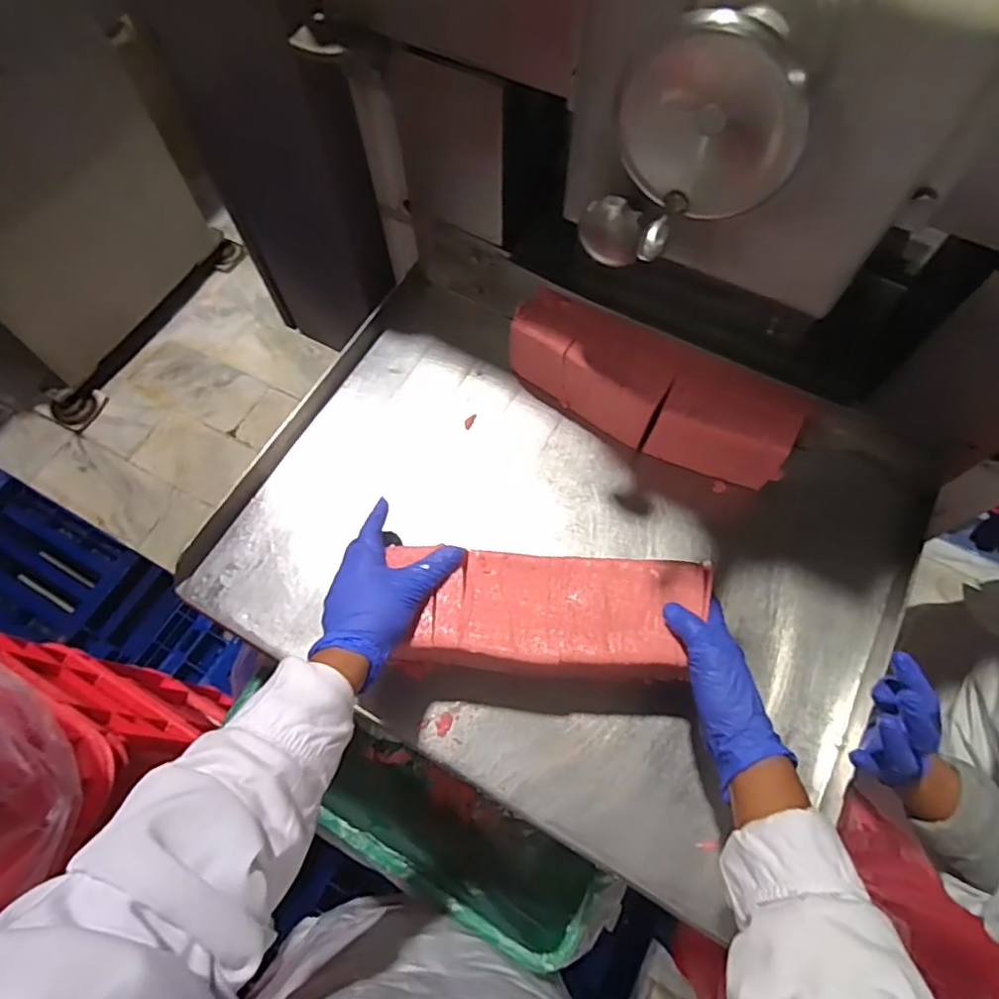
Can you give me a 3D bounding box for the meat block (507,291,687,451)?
[{"bbox_3d":[0.098,-0.143,0.648,0.171,0.098,0.075,31,69,13],"label":"meat block"}]

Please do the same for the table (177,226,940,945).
[{"bbox_3d":[0.069,0.026,0.601,0.630,0.070,0.500,26,68,11],"label":"table"}]

